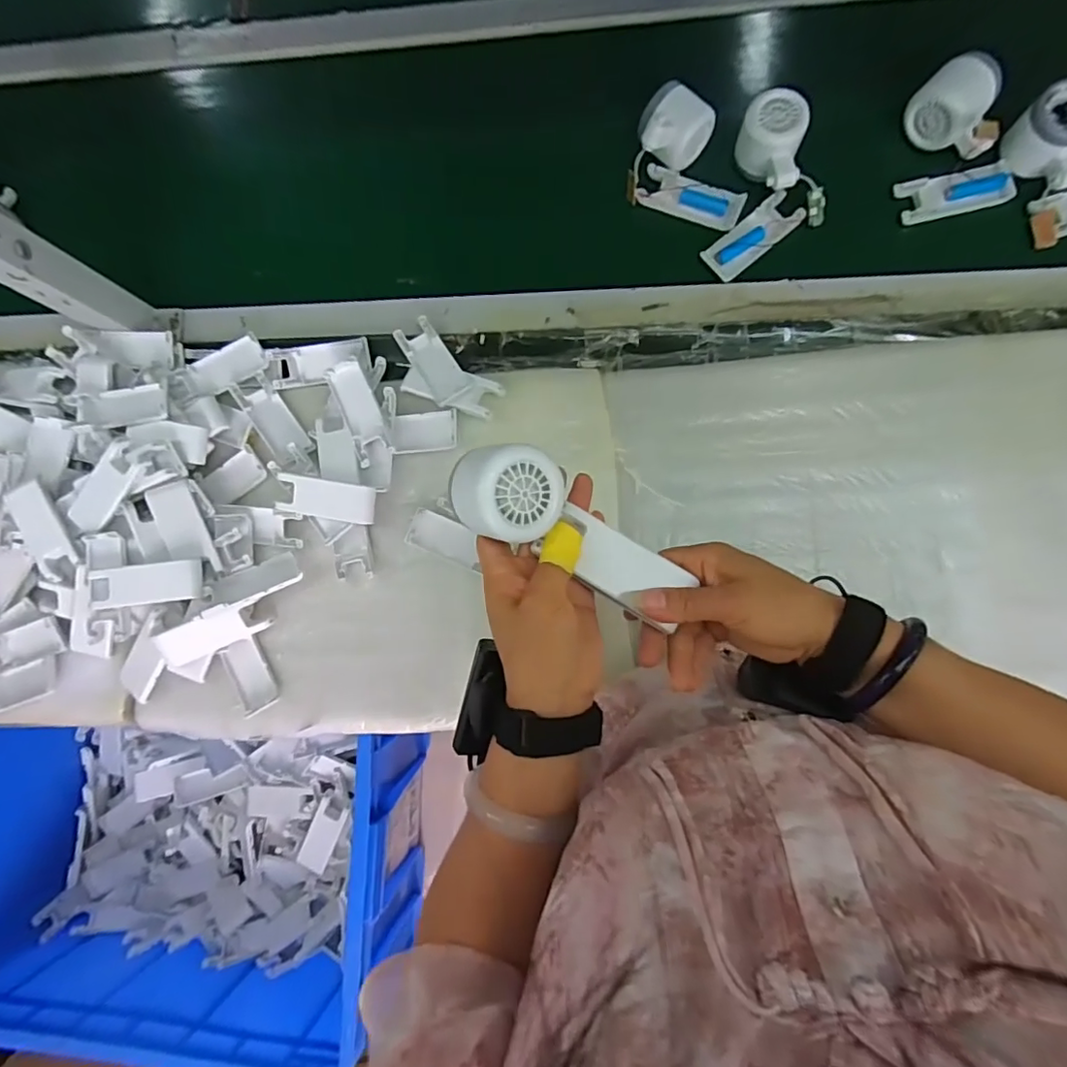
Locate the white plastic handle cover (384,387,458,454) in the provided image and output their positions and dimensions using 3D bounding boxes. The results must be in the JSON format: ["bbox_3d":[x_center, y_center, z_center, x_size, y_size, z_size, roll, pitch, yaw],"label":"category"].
[{"bbox_3d":[-0.112,-0.113,0.546,0.069,0.017,0.063,-2,85,5],"label":"white plastic handle cover"}]

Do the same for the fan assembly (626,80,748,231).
[{"bbox_3d":[0.161,-0.374,0.535,0.116,0.050,0.092,19,87,6],"label":"fan assembly"}]

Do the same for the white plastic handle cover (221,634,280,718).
[{"bbox_3d":[-0.284,0.143,0.548,0.037,0.009,0.072,-26,83,3],"label":"white plastic handle cover"}]

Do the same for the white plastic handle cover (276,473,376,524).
[{"bbox_3d":[-0.204,-0.034,0.541,0.094,0.019,0.037,9,86,6],"label":"white plastic handle cover"}]

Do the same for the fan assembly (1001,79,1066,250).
[{"bbox_3d":[0.514,-0.349,0.501,0.104,0.045,0.128,-15,84,4],"label":"fan assembly"}]

